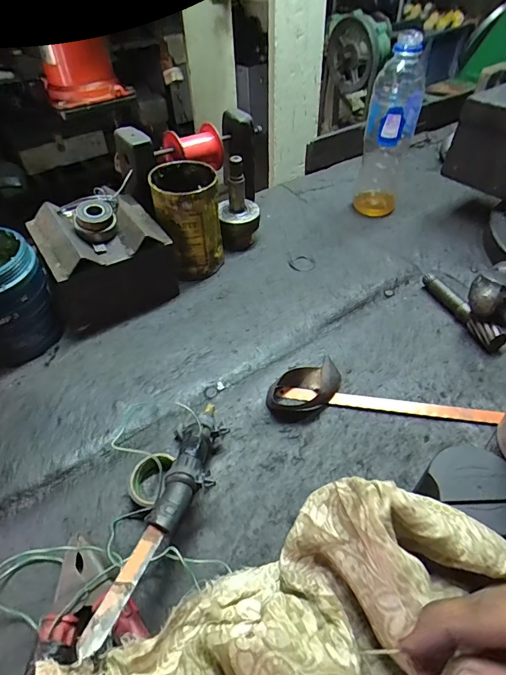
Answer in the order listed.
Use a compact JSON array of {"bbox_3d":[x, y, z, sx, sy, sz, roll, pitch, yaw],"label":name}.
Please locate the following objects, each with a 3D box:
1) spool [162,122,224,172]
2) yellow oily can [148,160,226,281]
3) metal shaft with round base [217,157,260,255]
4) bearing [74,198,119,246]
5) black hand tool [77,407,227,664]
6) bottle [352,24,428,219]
[{"bbox_3d":[-0.070,-0.224,0.498,0.062,0.045,0.046,-28,50,-23],"label":"spool"},{"bbox_3d":[-0.074,-0.136,0.486,0.074,0.110,0.078,-9,48,-8],"label":"yellow oily can"},{"bbox_3d":[-0.017,-0.165,0.517,0.053,0.106,0.047,-2,47,-1],"label":"metal shaft with round base"},{"bbox_3d":[-0.158,-0.116,0.420,0.040,0.031,0.038,-17,47,-14],"label":"bearing"},{"bbox_3d":[-0.056,0.109,0.282,0.040,0.020,0.185,14,36,11],"label":"black hand tool"},{"bbox_3d":[0.178,-0.264,0.547,0.062,0.209,0.061,13,49,12],"label":"bottle"}]

